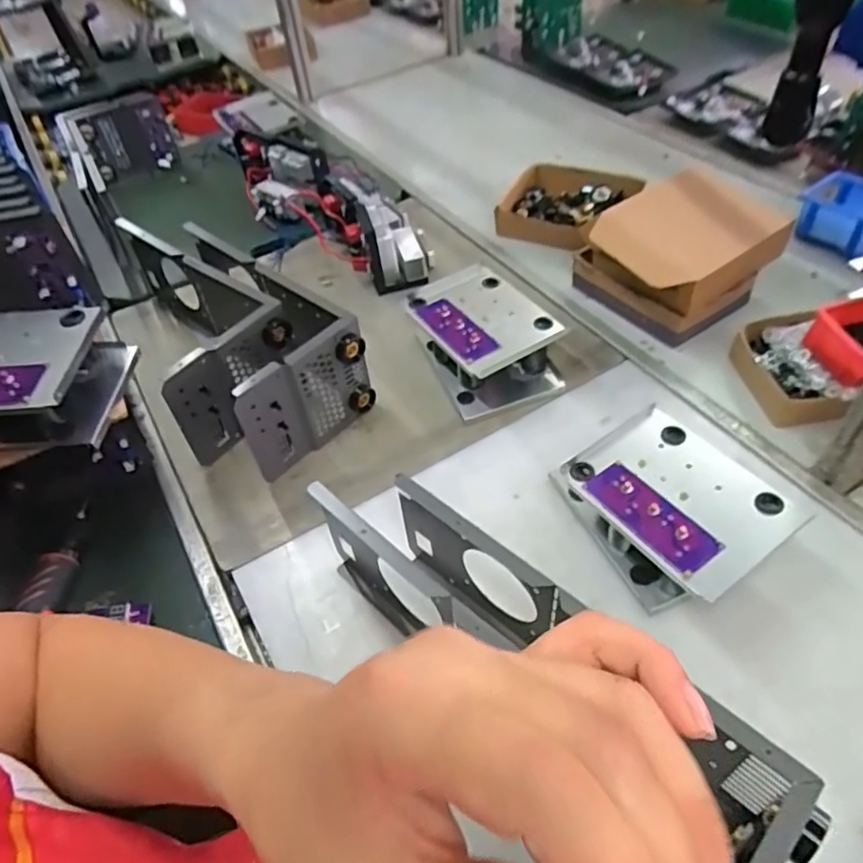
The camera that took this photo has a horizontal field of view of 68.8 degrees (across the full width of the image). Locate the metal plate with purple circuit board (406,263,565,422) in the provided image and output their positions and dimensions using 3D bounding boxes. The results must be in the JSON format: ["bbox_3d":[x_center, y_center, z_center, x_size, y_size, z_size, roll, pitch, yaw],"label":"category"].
[{"bbox_3d":[0.073,-0.136,0.893,0.160,0.079,0.225,-22,49,-13],"label":"metal plate with purple circuit board"}]

